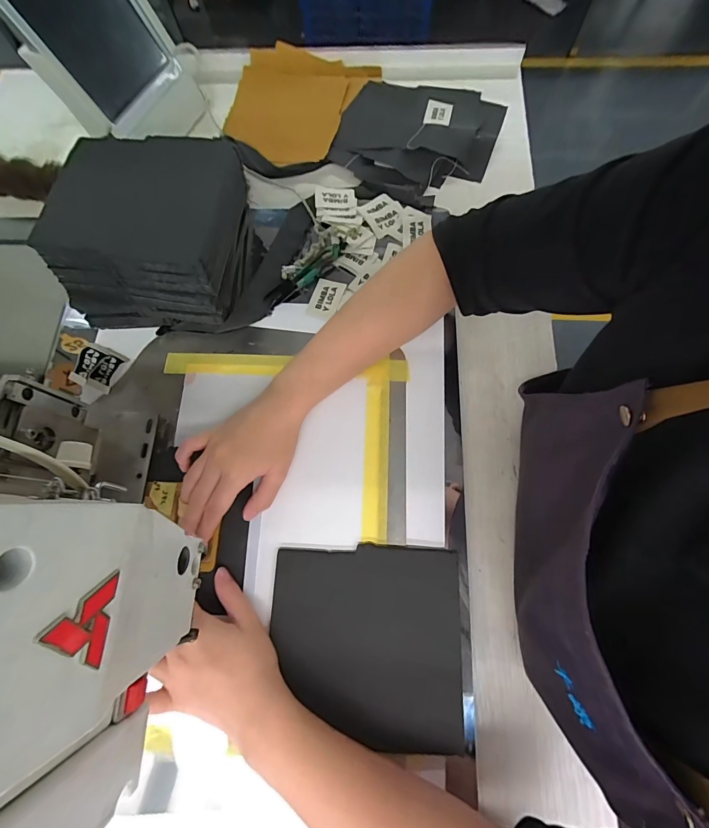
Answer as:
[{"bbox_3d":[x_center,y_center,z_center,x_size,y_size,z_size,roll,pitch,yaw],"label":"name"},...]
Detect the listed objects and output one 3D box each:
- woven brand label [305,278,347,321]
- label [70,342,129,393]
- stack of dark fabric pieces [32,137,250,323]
[{"bbox_3d":[-0.034,-0.131,0.421,0.034,0.005,0.049,19,75,8],"label":"woven brand label"},{"bbox_3d":[-0.279,-0.051,0.402,0.048,0.009,0.047,22,75,9],"label":"label"},{"bbox_3d":[-0.206,-0.185,0.393,0.172,0.105,0.159,0,73,2],"label":"stack of dark fabric pieces"}]

